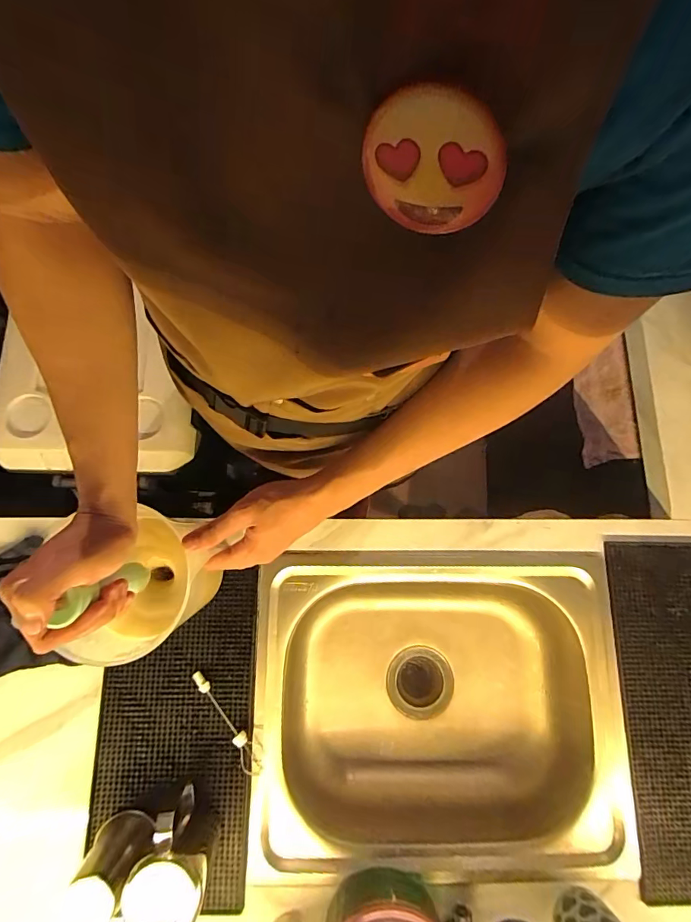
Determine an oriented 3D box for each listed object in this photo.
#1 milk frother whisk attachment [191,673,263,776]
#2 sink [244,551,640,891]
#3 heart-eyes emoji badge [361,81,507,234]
[{"bbox_3d":[-0.152,0.336,0.559,0.025,0.023,0.146,-36,79,-10],"label":"milk frother whisk attachment"},{"bbox_3d":[0.118,0.342,0.642,0.478,0.148,0.385,0,76,-1],"label":"sink"},{"bbox_3d":[0.033,-0.116,0.171,0.054,0.050,0.010,24,79,3],"label":"heart-eyes emoji badge"}]

